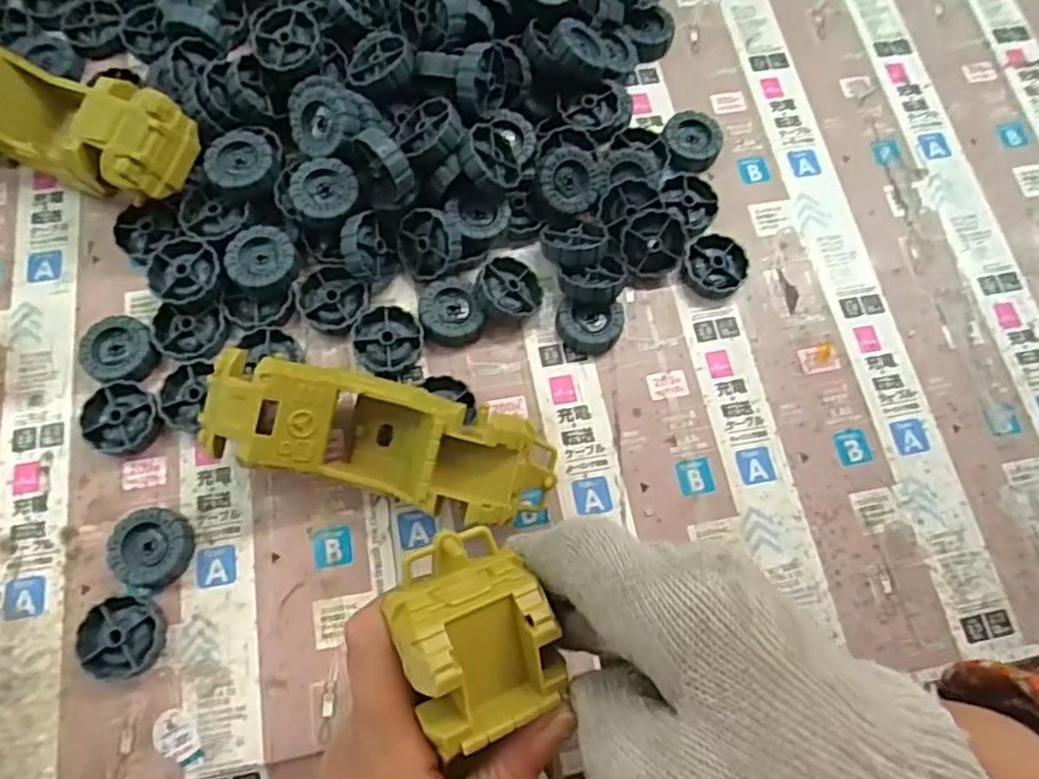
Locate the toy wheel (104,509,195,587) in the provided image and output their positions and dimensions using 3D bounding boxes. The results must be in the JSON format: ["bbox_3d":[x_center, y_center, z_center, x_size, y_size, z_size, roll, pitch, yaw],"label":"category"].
[{"bbox_3d":[-0.187,0.081,0.339,0.036,0.013,0.038,0,72,-1],"label":"toy wheel"}]

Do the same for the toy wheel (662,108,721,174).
[{"bbox_3d":[0.112,-0.160,0.431,0.038,0.013,0.041,0,72,-1],"label":"toy wheel"}]

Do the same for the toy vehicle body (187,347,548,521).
[{"bbox_3d":[-0.068,0.027,0.332,0.168,0.063,0.054,14,72,3],"label":"toy vehicle body"}]

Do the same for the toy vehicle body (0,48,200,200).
[{"bbox_3d":[-0.259,-0.149,0.378,0.158,0.066,0.057,22,73,6],"label":"toy vehicle body"}]

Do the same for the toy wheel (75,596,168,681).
[{"bbox_3d":[-0.194,0.121,0.325,0.037,0.011,0.037,0,72,-1],"label":"toy wheel"}]

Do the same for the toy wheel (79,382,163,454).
[{"bbox_3d":[-0.214,0.016,0.359,0.042,0.012,0.037,34,74,9],"label":"toy wheel"}]

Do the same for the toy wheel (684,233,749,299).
[{"bbox_3d":[0.115,-0.072,0.392,0.037,0.014,0.036,0,72,-1],"label":"toy wheel"}]

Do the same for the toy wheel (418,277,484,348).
[{"bbox_3d":[-0.040,-0.044,0.384,0.035,0.015,0.038,0,72,-1],"label":"toy wheel"}]

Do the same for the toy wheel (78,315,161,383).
[{"bbox_3d":[-0.221,-0.021,0.369,0.041,0.016,0.036,37,75,10],"label":"toy wheel"}]

